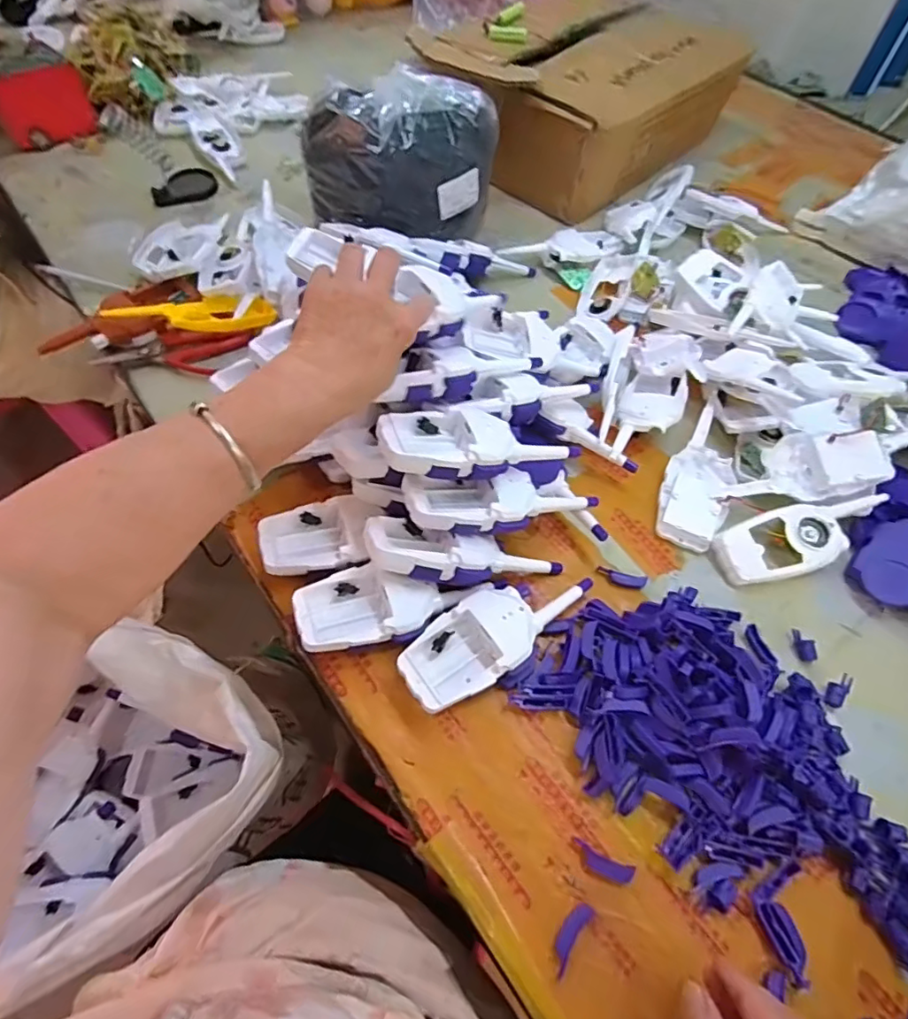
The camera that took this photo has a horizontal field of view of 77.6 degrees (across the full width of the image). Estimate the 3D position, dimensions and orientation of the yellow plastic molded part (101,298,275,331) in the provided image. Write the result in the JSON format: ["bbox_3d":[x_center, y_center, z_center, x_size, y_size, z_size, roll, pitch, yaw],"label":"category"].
[{"bbox_3d":[-0.286,-0.216,0.622,0.169,0.018,0.061,-8,58,-24],"label":"yellow plastic molded part"}]

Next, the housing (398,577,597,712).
[{"bbox_3d":[0.035,0.092,0.442,0.163,0.026,0.062,-35,66,-23],"label":"housing"}]

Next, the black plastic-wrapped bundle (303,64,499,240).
[{"bbox_3d":[-0.062,-0.419,0.675,0.169,0.141,0.180,36,62,18],"label":"black plastic-wrapped bundle"}]

